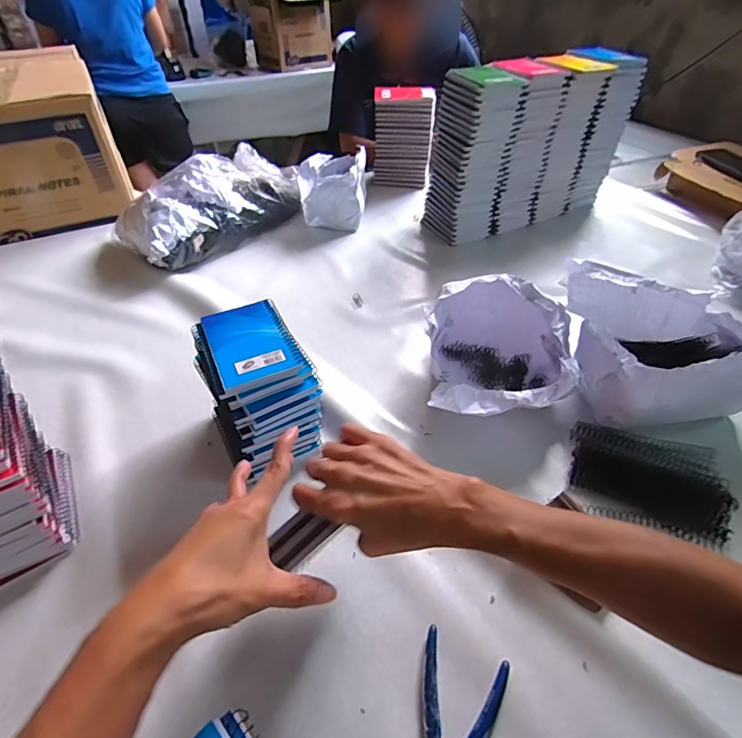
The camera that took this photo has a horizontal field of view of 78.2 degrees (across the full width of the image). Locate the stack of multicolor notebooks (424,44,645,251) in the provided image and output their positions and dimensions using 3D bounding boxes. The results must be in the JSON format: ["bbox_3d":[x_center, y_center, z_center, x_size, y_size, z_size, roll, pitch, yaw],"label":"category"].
[{"bbox_3d":[0.320,-0.469,0.958,0.419,0.286,0.152,-21,46,-20],"label":"stack of multicolor notebooks"}]

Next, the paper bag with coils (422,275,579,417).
[{"bbox_3d":[0.161,-0.029,0.594,0.170,0.125,0.207,0,43,2],"label":"paper bag with coils"}]

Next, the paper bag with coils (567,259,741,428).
[{"bbox_3d":[0.360,-0.028,0.577,0.178,0.123,0.190,-4,43,-3],"label":"paper bag with coils"}]

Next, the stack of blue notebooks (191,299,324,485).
[{"bbox_3d":[-0.129,0.024,0.537,0.108,0.144,0.141,-21,46,-20],"label":"stack of blue notebooks"}]

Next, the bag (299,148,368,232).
[{"bbox_3d":[-0.083,-0.404,1.016,0.131,0.118,0.224,2,43,4],"label":"bag"}]

